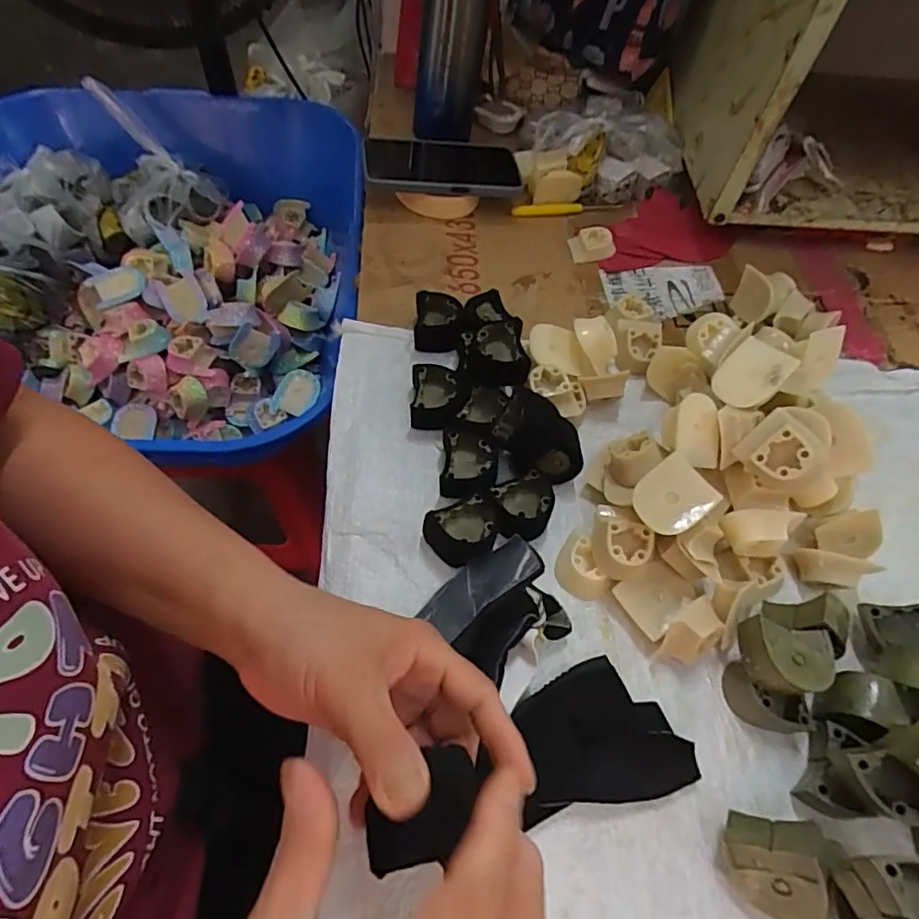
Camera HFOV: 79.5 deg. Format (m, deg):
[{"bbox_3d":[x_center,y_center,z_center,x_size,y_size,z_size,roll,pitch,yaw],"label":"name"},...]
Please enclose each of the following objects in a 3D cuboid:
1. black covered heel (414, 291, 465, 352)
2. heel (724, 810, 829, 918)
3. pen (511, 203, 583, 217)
[{"bbox_3d":[-0.018,-0.118,0.482,0.042,0.029,0.045,4,58,-3],"label":"black covered heel"},{"bbox_3d":[0.171,0.220,0.296,0.020,0.045,0.044,-9,86,-56],"label":"heel"},{"bbox_3d":[0.096,-0.274,0.606,0.079,0.011,0.008,-6,59,-9],"label":"pen"}]

